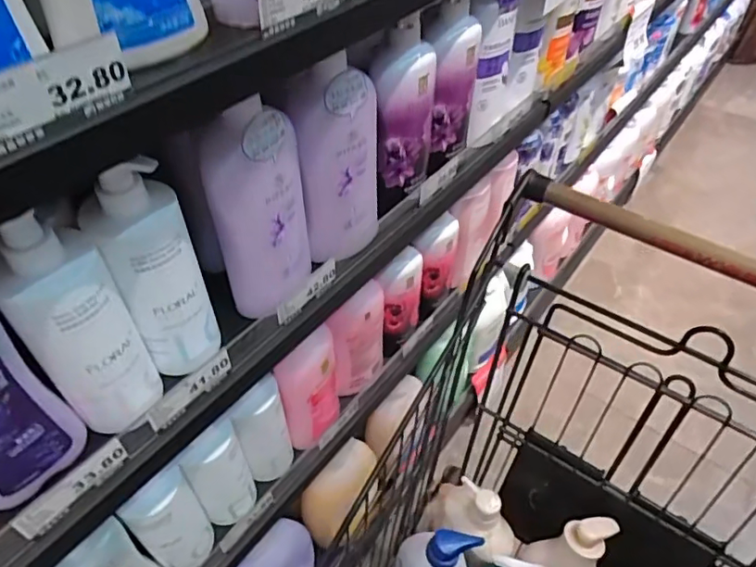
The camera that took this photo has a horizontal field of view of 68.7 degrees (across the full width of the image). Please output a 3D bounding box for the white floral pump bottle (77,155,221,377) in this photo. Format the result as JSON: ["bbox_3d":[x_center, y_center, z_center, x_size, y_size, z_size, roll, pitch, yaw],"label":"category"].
[{"bbox_3d":[-0.190,-0.007,0.481,0.075,0.204,0.052,-34,55,-29],"label":"white floral pump bottle"}]

